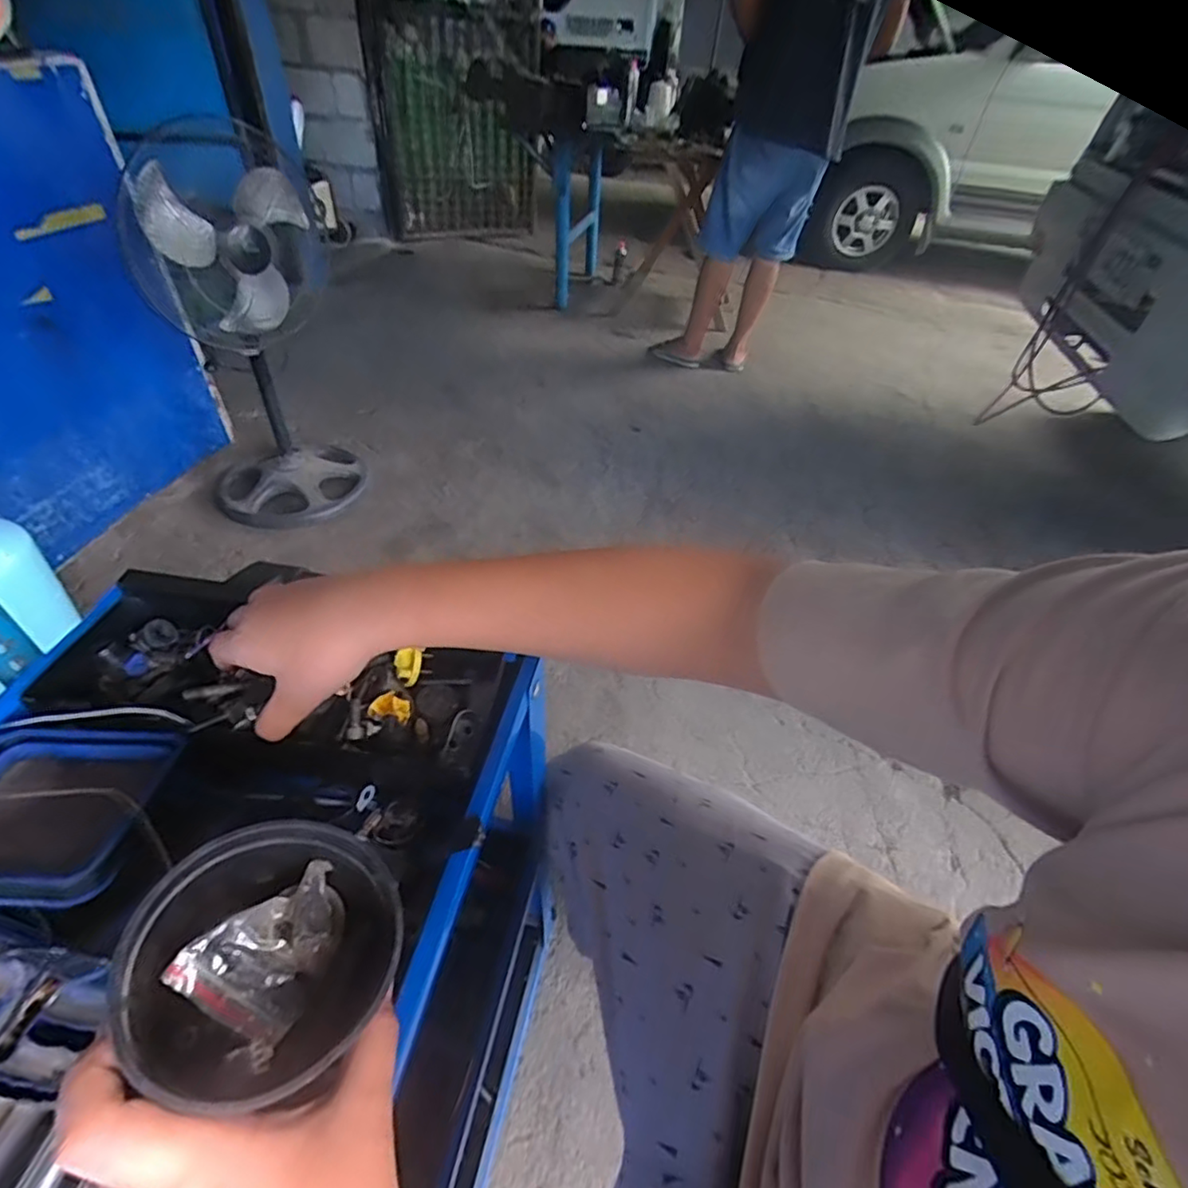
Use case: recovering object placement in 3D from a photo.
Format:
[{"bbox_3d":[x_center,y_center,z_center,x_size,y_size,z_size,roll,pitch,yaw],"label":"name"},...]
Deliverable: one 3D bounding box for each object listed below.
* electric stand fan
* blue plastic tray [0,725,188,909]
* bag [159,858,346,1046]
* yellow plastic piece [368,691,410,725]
[{"bbox_3d":[-0.814,-0.582,1.444,0.358,0.793,0.359,15,45,8],"label":"electric stand fan"},{"bbox_3d":[-0.318,0.122,0.348,0.121,0.026,0.117,-1,27,-9],"label":"blue plastic tray"},{"bbox_3d":[-0.149,0.161,0.285,0.052,0.023,0.066,20,46,14],"label":"bag"},{"bbox_3d":[-0.140,0.080,0.424,0.027,0.010,0.022,30,49,22],"label":"yellow plastic piece"}]

